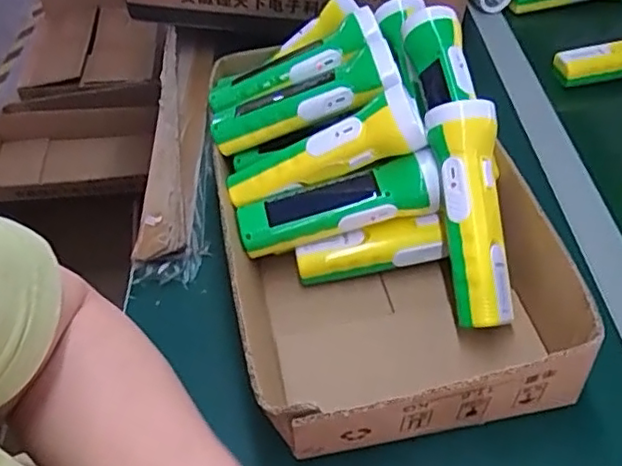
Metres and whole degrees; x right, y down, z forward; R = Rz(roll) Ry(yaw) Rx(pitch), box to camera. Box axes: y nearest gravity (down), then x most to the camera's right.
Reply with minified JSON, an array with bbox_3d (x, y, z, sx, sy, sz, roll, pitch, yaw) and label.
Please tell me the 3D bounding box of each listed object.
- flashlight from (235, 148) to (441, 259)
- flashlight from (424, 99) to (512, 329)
[{"bbox_3d":[0.021,-0.026,0.504,0.161,0.052,0.043,-9,44,-3],"label":"flashlight"},{"bbox_3d":[0.121,-0.015,0.462,0.047,0.043,0.163,-5,83,1],"label":"flashlight"}]

